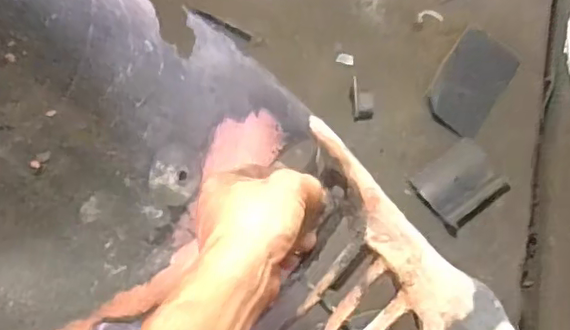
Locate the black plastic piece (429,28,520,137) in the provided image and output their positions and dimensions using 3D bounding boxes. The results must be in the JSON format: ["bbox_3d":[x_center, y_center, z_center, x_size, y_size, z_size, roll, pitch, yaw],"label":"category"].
[{"bbox_3d":[0.202,-0.090,0.643,0.069,0.019,0.118,34,73,10],"label":"black plastic piece"}]

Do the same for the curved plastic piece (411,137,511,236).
[{"bbox_3d":[0.177,0.018,0.600,0.081,0.016,0.068,-37,75,-13],"label":"curved plastic piece"}]

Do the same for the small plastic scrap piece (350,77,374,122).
[{"bbox_3d":[0.083,-0.071,0.630,0.025,0.026,0.043,-1,70,-2],"label":"small plastic scrap piece"}]

